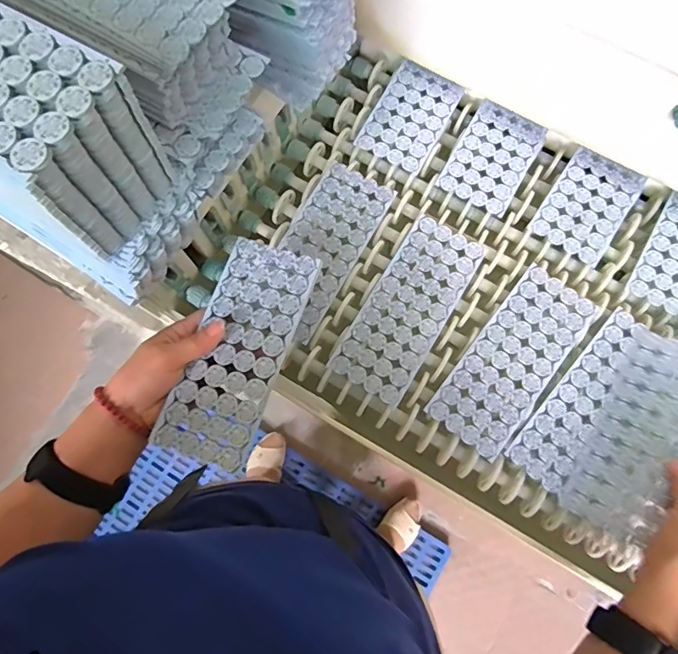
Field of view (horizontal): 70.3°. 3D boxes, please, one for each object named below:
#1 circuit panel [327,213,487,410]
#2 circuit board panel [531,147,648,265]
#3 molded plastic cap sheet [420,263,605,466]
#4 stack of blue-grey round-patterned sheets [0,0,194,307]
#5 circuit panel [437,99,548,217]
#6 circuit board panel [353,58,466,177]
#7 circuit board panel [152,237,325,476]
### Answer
[{"bbox_3d":[0.075,-0.022,0.512,0.081,0.004,0.201,31,79,8],"label":"circuit panel"},{"bbox_3d":[0.281,-0.139,0.540,0.082,0.004,0.129,34,79,8],"label":"circuit board panel"},{"bbox_3d":[0.182,0.033,0.498,0.083,0.004,0.200,38,80,9],"label":"molded plastic cap sheet"},{"bbox_3d":[-0.216,-0.130,0.338,0.203,0.153,0.099,35,79,8],"label":"stack of blue-grey round-patterned sheets"},{"bbox_3d":[0.179,-0.198,0.554,0.082,0.004,0.128,30,79,7],"label":"circuit panel"},{"bbox_3d":[0.086,-0.250,0.570,0.083,0.007,0.131,28,79,7],"label":"circuit board panel"},{"bbox_3d":[-0.086,0.018,0.422,0.082,0.007,0.194,19,75,5],"label":"circuit board panel"}]

